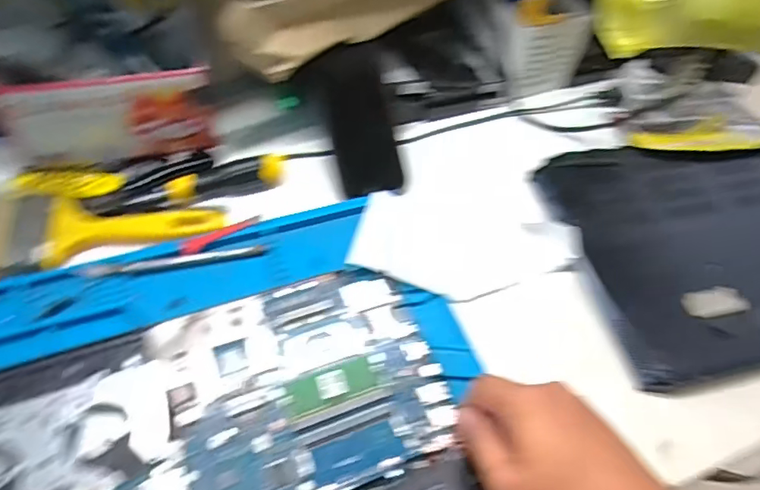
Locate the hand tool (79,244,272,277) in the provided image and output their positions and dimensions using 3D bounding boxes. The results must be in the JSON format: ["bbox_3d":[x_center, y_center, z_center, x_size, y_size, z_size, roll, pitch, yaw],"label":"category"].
[{"bbox_3d":[-0.173,0.014,0.451,0.146,0.006,0.012,-5,54,-13],"label":"hand tool"}]

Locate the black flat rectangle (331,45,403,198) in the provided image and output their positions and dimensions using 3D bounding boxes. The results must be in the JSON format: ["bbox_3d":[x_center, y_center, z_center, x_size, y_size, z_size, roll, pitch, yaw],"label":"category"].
[{"bbox_3d":[-0.016,-0.121,0.517,0.061,0.139,0.007,-12,8,-18],"label":"black flat rectangle"}]

